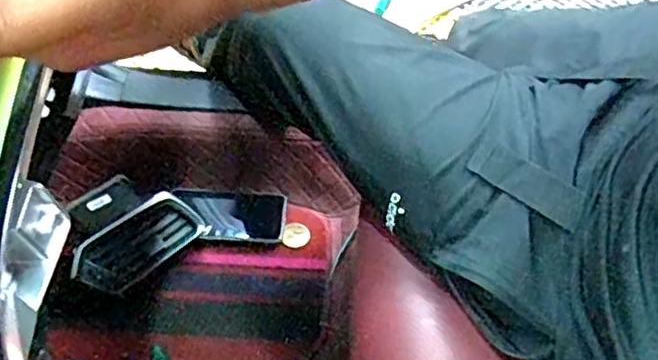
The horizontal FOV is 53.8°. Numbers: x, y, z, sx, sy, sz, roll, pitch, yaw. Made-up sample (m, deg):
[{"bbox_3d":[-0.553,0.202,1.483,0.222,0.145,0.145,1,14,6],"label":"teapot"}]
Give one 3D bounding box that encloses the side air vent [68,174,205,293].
[{"bbox_3d":[-0.264,0.065,0.829,0.138,0.080,0.161,37,58,26],"label":"side air vent"}]

